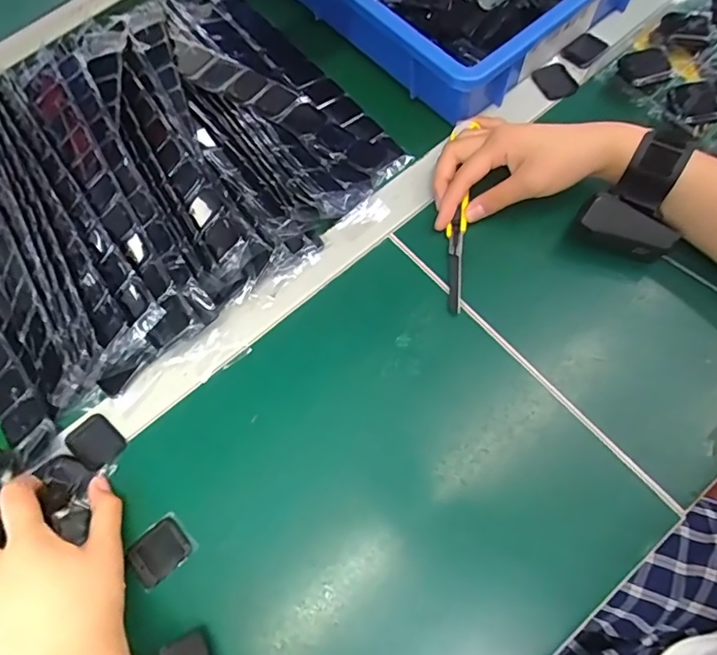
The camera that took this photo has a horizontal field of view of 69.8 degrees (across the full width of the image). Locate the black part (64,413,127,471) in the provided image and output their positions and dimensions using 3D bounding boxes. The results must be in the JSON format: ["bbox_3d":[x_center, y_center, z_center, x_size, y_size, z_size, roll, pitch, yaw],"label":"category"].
[{"bbox_3d":[-0.202,0.088,0.396,0.038,0.006,0.032,38,76,18],"label":"black part"}]

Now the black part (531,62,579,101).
[{"bbox_3d":[0.186,-0.233,0.487,0.038,0.005,0.040,-25,68,-5],"label":"black part"}]

